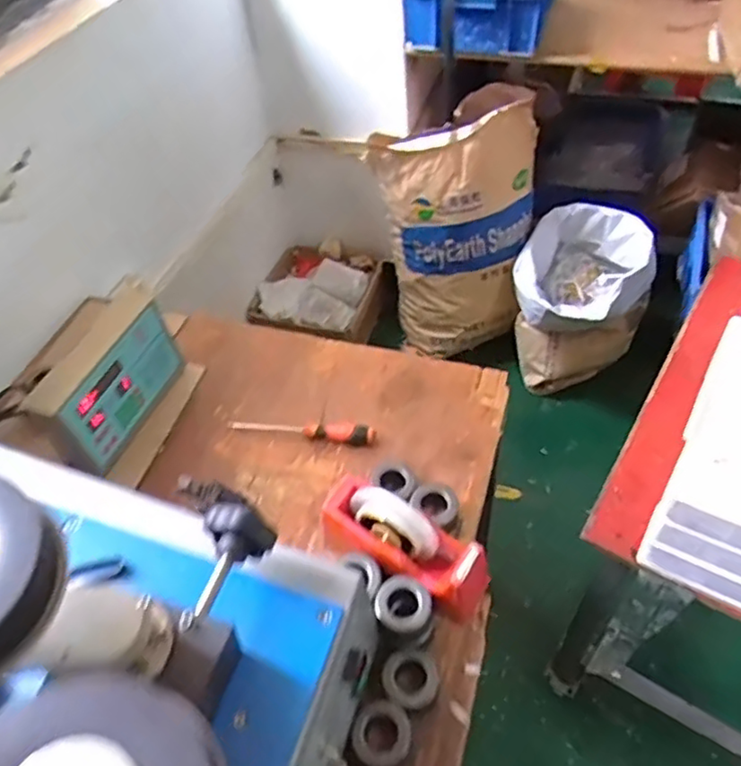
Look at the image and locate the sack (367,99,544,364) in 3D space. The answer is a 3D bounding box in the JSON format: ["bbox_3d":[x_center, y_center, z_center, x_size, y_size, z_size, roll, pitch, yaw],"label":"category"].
[{"bbox_3d":[0.214,-0.384,1.671,0.380,0.597,0.241,6,49,11],"label":"sack"}]

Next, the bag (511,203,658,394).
[{"bbox_3d":[0.533,-0.200,1.664,0.309,0.375,0.309,18,52,20],"label":"bag"}]

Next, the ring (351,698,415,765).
[{"bbox_3d":[0.013,0.362,0.666,0.056,0.030,0.062,27,55,26],"label":"ring"}]

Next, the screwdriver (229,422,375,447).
[{"bbox_3d":[-0.100,0.065,0.937,0.215,0.030,0.030,7,49,12],"label":"screwdriver"}]

